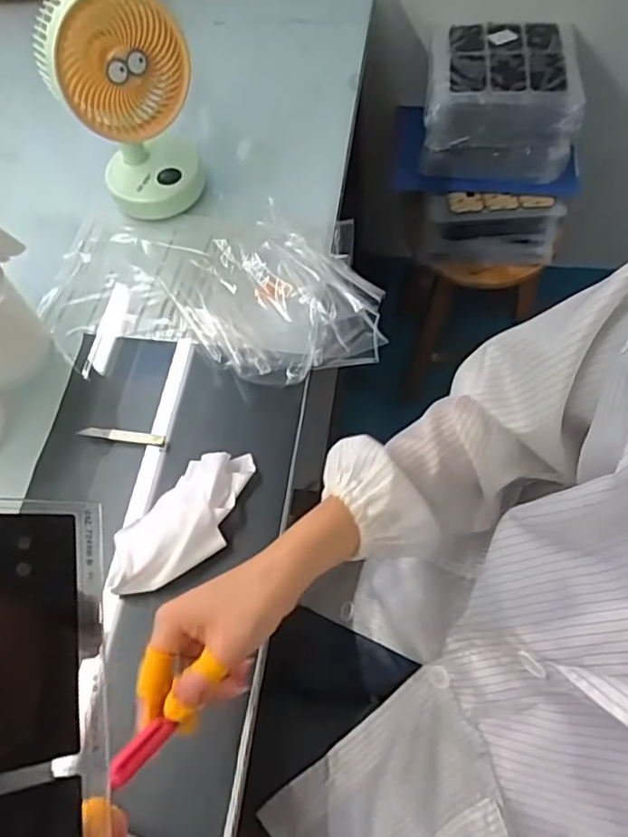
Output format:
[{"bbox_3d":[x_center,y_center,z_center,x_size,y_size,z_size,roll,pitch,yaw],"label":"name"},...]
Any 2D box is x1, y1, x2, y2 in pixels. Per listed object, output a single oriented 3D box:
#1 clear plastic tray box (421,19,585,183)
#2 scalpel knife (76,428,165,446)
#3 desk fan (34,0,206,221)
[{"bbox_3d":[0.278,-0.477,0.907,0.216,0.142,0.192,8,62,9],"label":"clear plastic tray box"},{"bbox_3d":[-0.181,0.016,0.565,0.082,0.009,0.009,6,62,7],"label":"scalpel knife"},{"bbox_3d":[-0.181,-0.307,0.607,0.122,0.229,0.087,-26,63,-10],"label":"desk fan"}]

